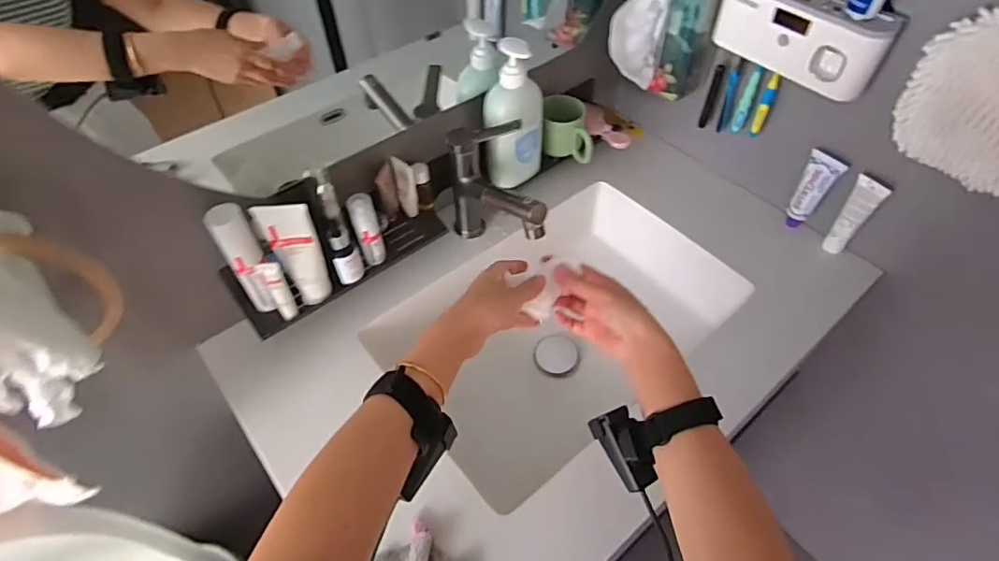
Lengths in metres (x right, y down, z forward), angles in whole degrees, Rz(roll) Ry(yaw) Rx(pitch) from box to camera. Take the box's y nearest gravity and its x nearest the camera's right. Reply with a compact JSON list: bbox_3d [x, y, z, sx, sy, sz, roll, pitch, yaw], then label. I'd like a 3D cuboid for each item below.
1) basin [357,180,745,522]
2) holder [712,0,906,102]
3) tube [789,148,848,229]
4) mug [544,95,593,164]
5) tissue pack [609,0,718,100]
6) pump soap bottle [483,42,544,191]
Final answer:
[{"bbox_3d":[0.083,0.073,0.856,0.484,0.145,0.343,-33,58,-23],"label":"basin"},{"bbox_3d":[0.390,-0.328,0.716,0.052,0.103,0.220,-35,59,-24],"label":"holder"},{"bbox_3d":[0.480,-0.136,0.832,0.028,0.137,0.049,-29,56,-26],"label":"tube"},{"bbox_3d":[0.108,-0.243,0.867,0.078,0.078,0.083,1,51,2],"label":"mug"},{"bbox_3d":[0.245,-0.377,0.796,0.115,0.204,0.139,36,60,25],"label":"tissue pack"},{"bbox_3d":[0.021,-0.235,0.788,0.082,0.204,0.063,6,52,6],"label":"pump soap bottle"}]

